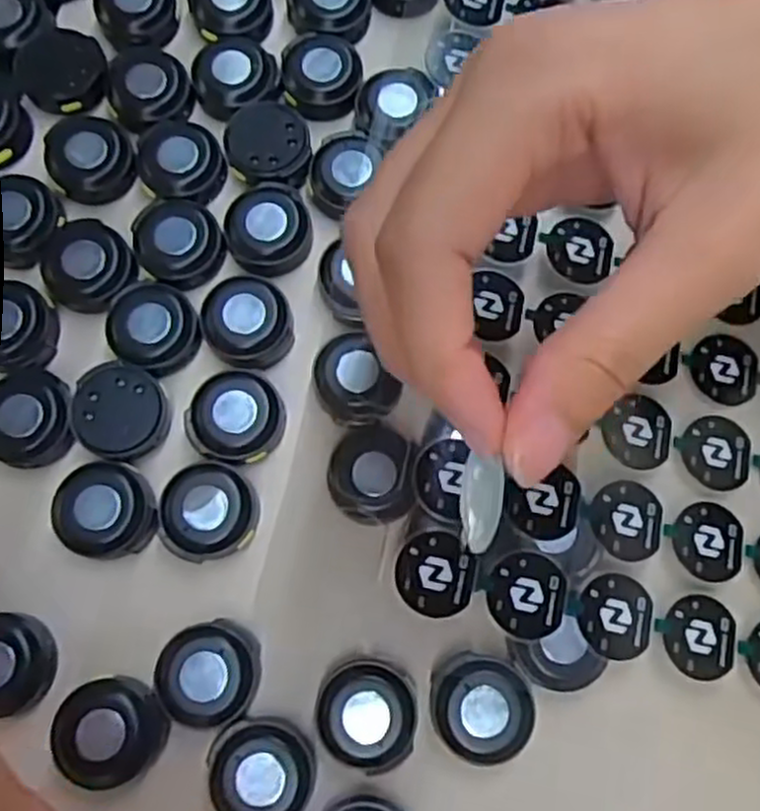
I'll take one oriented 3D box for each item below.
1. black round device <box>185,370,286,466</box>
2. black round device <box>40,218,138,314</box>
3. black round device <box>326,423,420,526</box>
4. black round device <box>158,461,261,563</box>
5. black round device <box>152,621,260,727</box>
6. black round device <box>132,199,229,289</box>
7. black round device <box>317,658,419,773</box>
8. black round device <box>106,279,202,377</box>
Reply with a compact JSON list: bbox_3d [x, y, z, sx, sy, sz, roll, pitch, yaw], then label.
[{"bbox_3d":[-0.046,0.004,0.244,0.030,0.007,0.029,0,76,-2],"label":"black round device"},{"bbox_3d":[-0.099,-0.048,0.256,0.031,0.010,0.030,0,76,-2],"label":"black round device"},{"bbox_3d":[-0.003,0.022,0.240,0.026,0.015,0.029,6,76,0],"label":"black round device"},{"bbox_3d":[-0.053,0.033,0.237,0.029,0.011,0.029,0,76,-2],"label":"black round device"},{"bbox_3d":[-0.050,0.079,0.225,0.030,0.010,0.027,-19,77,-6],"label":"black round device"},{"bbox_3d":[-0.068,-0.056,0.259,0.032,0.007,0.028,42,78,8],"label":"black round device"},{"bbox_3d":[-0.004,0.090,0.222,0.028,0.011,0.028,0,76,-2],"label":"black round device"},{"bbox_3d":[-0.075,-0.026,0.253,0.029,0.010,0.029,0,76,-2],"label":"black round device"}]

